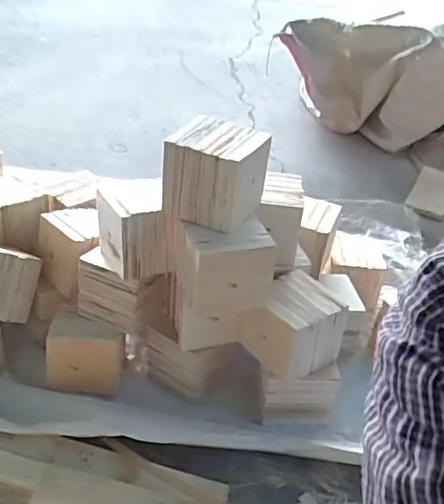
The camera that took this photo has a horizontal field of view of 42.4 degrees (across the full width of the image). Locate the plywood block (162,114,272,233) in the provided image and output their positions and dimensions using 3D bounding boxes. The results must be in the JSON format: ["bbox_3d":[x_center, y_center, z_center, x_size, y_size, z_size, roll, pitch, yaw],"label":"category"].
[{"bbox_3d":[-0.006,-0.092,0.669,0.100,0.094,0.092,19,36,19],"label":"plywood block"}]

